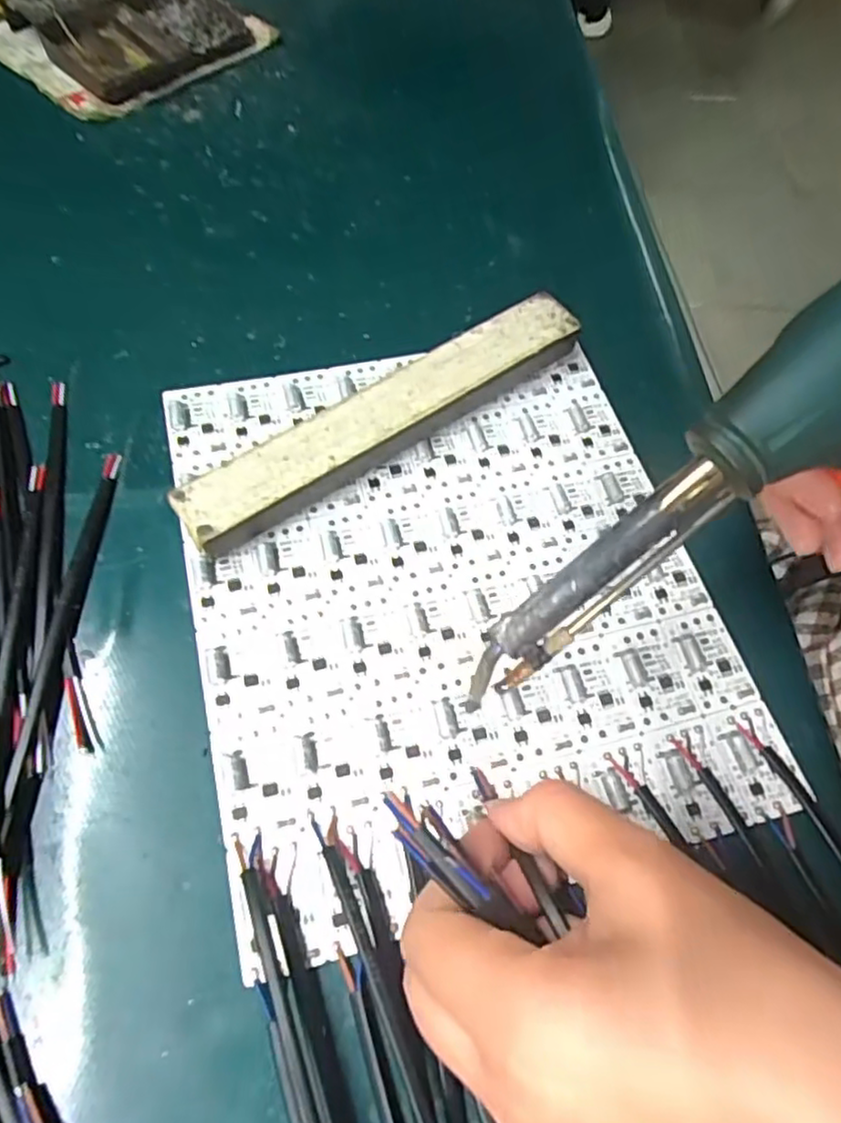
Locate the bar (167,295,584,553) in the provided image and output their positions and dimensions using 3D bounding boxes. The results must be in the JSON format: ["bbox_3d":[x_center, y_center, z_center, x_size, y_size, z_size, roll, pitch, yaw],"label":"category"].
[{"bbox_3d":[-0.011,-0.062,0.290,0.195,0.030,0.032,-32,60,-22],"label":"bar"}]

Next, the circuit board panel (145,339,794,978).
[{"bbox_3d":[0.012,0.004,0.274,0.201,0.005,0.234,-12,64,-11],"label":"circuit board panel"}]

